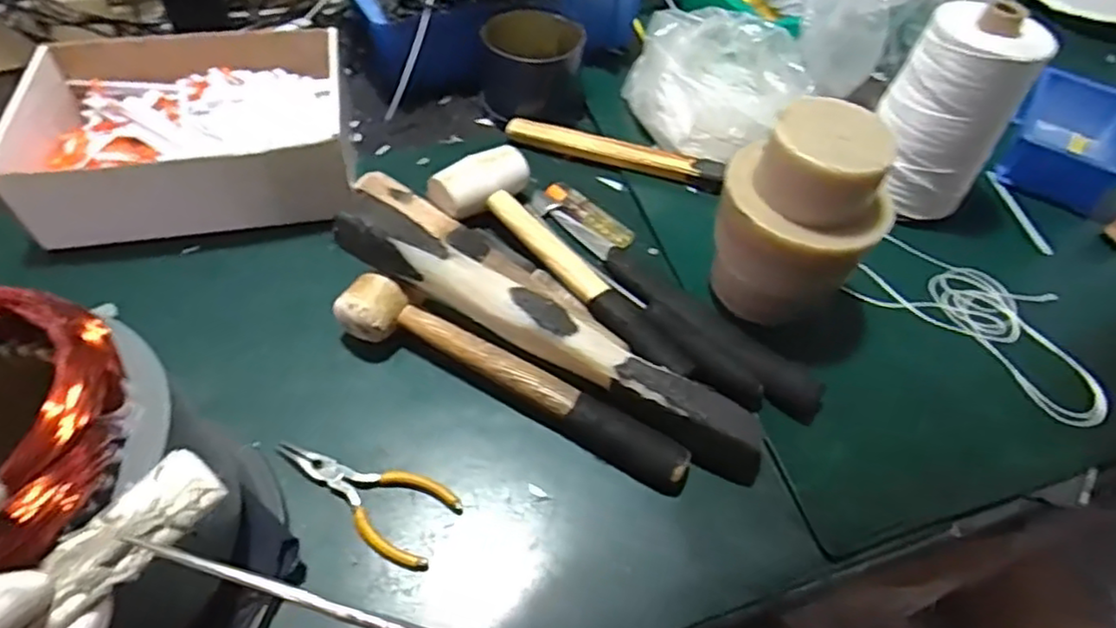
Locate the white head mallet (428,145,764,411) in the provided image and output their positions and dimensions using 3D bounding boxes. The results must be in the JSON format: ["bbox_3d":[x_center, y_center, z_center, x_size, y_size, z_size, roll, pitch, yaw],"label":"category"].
[{"bbox_3d":[0.027,-0.029,0.502,0.077,0.034,0.294,-37,64,-27],"label":"white head mallet"}]

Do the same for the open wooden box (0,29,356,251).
[{"bbox_3d":[-0.305,-0.158,0.548,0.240,0.070,0.198,-9,55,-12],"label":"open wooden box"}]

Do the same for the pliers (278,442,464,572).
[{"bbox_3d":[-0.123,0.110,0.408,0.119,0.008,0.051,24,55,12],"label":"pliers"}]

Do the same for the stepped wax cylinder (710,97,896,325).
[{"bbox_3d":[0.166,-0.066,0.466,0.108,0.149,0.102,22,54,14],"label":"stepped wax cylinder"}]

